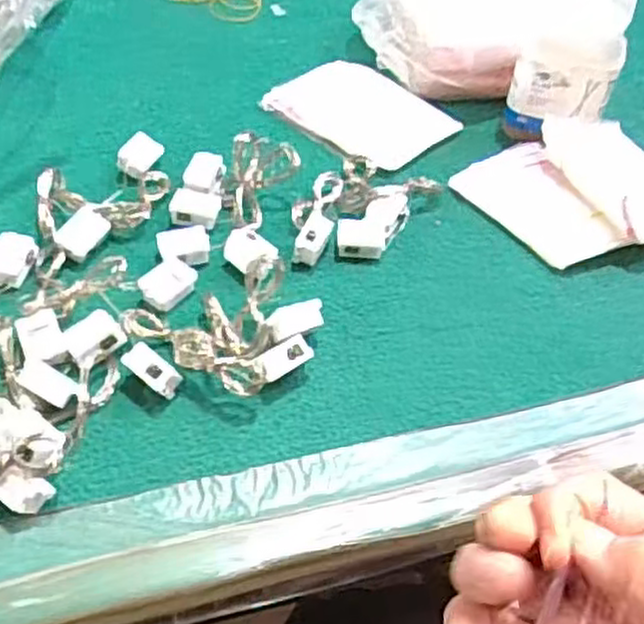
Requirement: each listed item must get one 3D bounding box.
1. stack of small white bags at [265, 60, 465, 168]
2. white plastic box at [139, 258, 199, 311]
[{"bbox_3d":[0.027,-0.139,0.524,0.081,0.006,0.112,-35,61,-29],"label":"stack of small white bags"},{"bbox_3d":[-0.083,-0.016,0.412,0.021,0.011,0.029,32,55,20],"label":"white plastic box"}]

